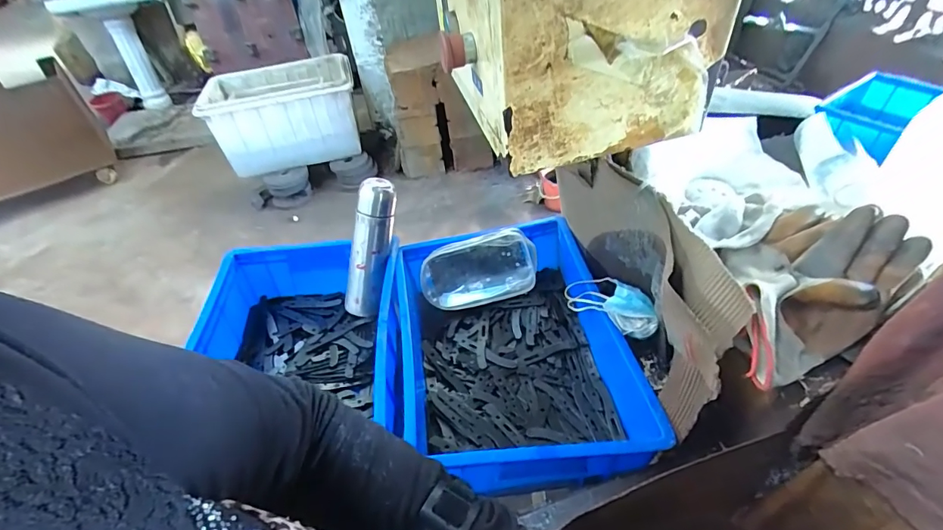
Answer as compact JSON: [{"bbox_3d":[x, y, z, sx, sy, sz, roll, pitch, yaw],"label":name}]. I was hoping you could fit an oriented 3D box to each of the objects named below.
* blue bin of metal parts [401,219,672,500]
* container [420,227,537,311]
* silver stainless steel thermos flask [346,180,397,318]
[{"bbox_3d":[0.052,0.116,0.659,0.315,0.126,0.404,-6,44,-2],"label":"blue bin of metal parts"},{"bbox_3d":[0.013,0.009,0.767,0.194,0.113,0.038,-15,10,7],"label":"container"},{"bbox_3d":[-0.169,-0.024,0.747,0.056,0.242,0.053,28,26,29],"label":"silver stainless steel thermos flask"}]

